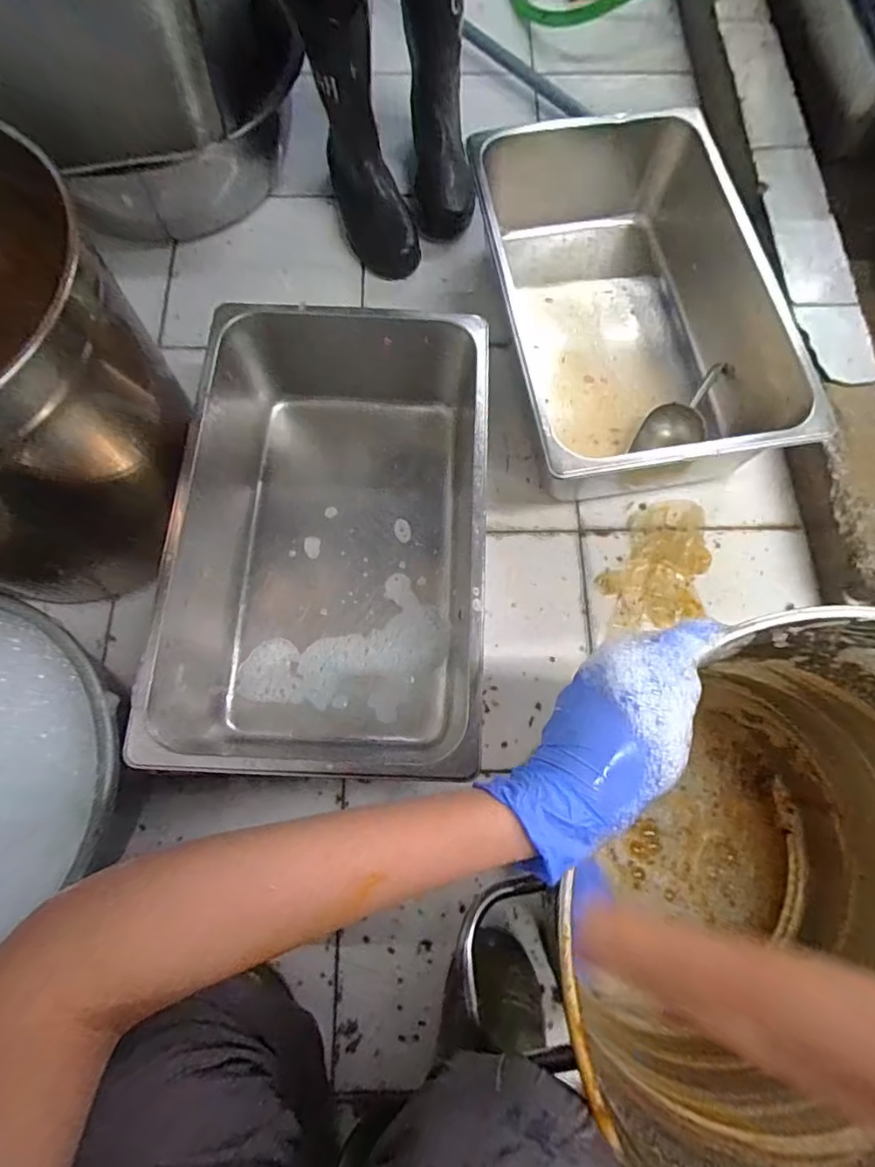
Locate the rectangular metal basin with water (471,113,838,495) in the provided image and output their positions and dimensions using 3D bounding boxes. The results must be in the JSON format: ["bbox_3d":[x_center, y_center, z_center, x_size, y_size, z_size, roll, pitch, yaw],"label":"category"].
[{"bbox_3d":[0.236,-0.389,0.733,0.319,0.151,0.574,-10,72,-2],"label":"rectangular metal basin with water"}]

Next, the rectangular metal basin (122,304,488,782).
[{"bbox_3d":[-0.110,-0.093,0.655,0.320,0.178,0.598,2,72,2],"label":"rectangular metal basin"}]

